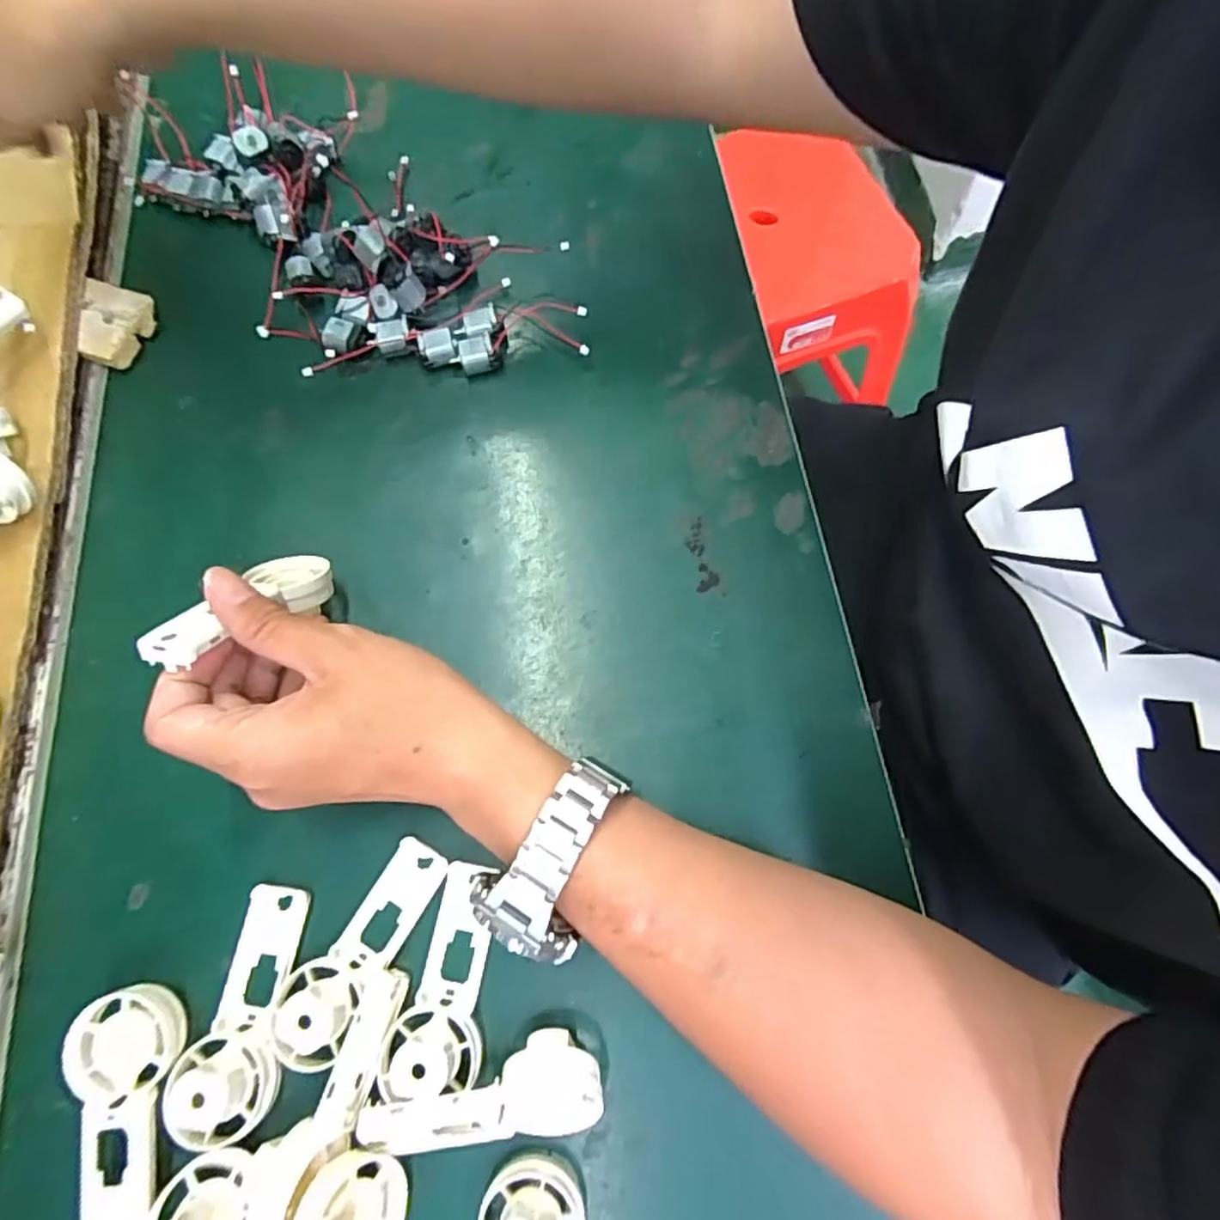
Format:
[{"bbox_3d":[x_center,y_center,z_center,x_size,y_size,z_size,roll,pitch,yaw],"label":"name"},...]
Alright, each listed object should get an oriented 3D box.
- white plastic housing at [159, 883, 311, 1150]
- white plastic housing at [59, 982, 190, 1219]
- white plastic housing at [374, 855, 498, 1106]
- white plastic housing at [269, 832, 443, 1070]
[{"bbox_3d":[-0.149,0.164,0.271,0.038,0.025,0.090,10,71,5],"label":"white plastic housing"},{"bbox_3d":[-0.192,0.200,0.261,0.041,0.024,0.091,-4,70,0],"label":"white plastic housing"},{"bbox_3d":[-0.069,0.153,0.277,0.038,0.018,0.086,5,58,3],"label":"white plastic housing"},{"bbox_3d":[-0.107,0.143,0.281,0.031,0.018,0.091,28,60,10],"label":"white plastic housing"}]

